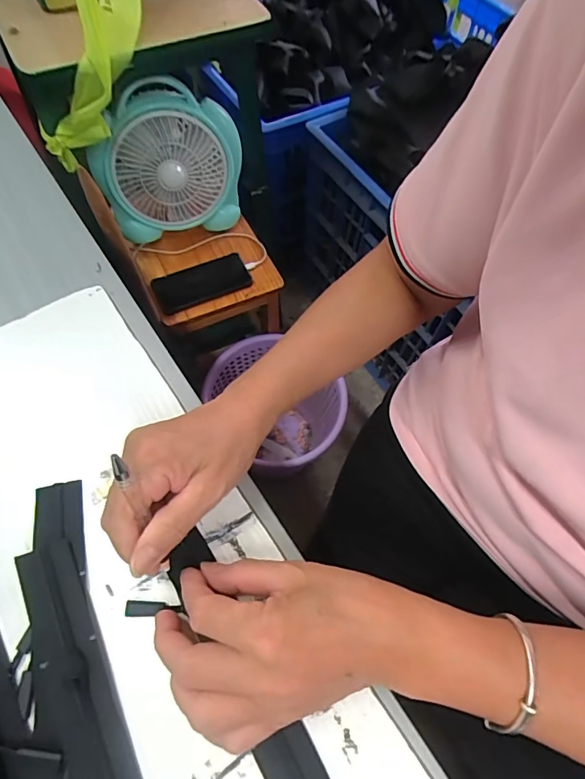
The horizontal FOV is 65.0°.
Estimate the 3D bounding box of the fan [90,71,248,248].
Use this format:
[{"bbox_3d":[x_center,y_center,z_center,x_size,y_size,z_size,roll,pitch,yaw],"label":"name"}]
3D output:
[{"bbox_3d":[-0.204,-0.373,0.779,0.242,0.231,0.090,-22,65,-13],"label":"fan"}]

